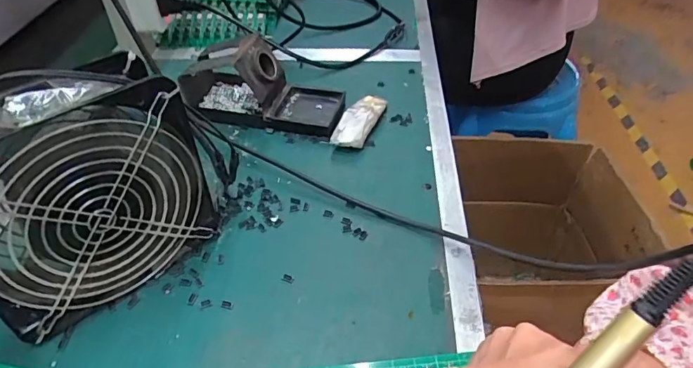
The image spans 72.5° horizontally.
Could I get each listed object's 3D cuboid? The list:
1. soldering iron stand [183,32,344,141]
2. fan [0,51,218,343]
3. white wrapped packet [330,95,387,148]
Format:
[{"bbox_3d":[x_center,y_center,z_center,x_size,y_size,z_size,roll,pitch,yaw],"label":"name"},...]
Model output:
[{"bbox_3d":[-0.088,-0.107,0.488,0.166,0.069,0.073,9,43,11],"label":"soldering iron stand"},{"bbox_3d":[-0.174,0.007,0.313,0.064,0.155,0.148,30,51,30],"label":"fan"},{"bbox_3d":[0.015,-0.066,0.480,0.029,0.019,0.086,16,45,19],"label":"white wrapped packet"}]

